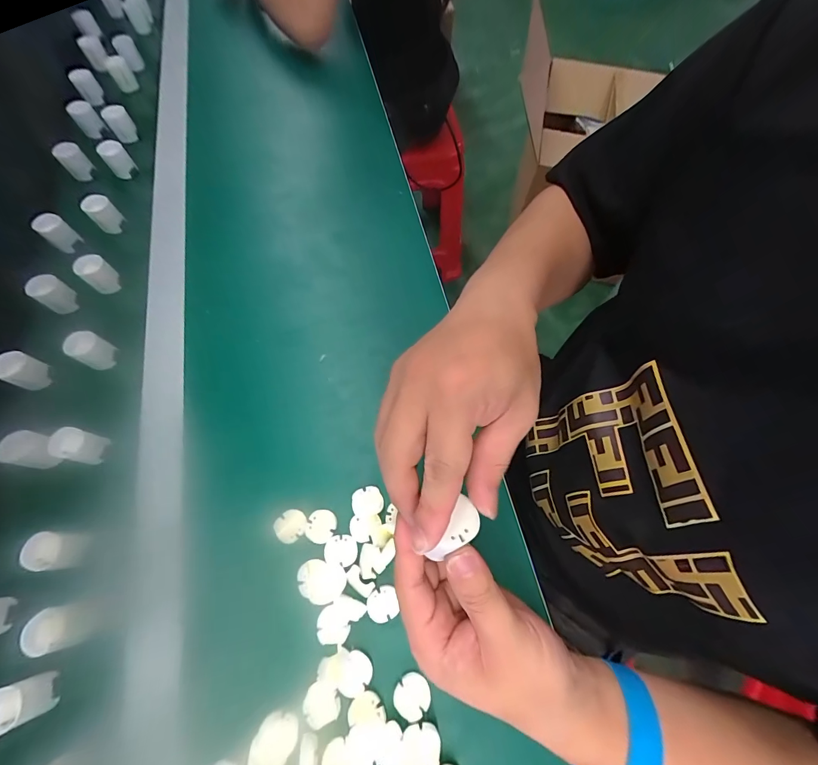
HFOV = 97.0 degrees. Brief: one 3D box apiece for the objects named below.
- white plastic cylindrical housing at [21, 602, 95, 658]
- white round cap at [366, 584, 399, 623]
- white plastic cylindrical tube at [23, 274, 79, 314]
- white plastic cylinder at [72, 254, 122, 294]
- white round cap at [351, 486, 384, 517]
[{"bbox_3d":[-0.273,0.192,0.284,0.028,0.032,0.030,1,66,-2],"label":"white plastic cylindrical housing"},{"bbox_3d":[-0.022,0.183,0.299,0.025,0.005,0.024,1,66,-2],"label":"white round cap"},{"bbox_3d":[-0.393,-0.098,0.401,0.029,0.034,0.031,1,66,-2],"label":"white plastic cylindrical tube"},{"bbox_3d":[-0.350,-0.121,0.410,0.028,0.037,0.030,1,66,-2],"label":"white plastic cylinder"},{"bbox_3d":[-0.038,0.108,0.328,0.028,0.004,0.024,-10,66,-6],"label":"white round cap"}]

